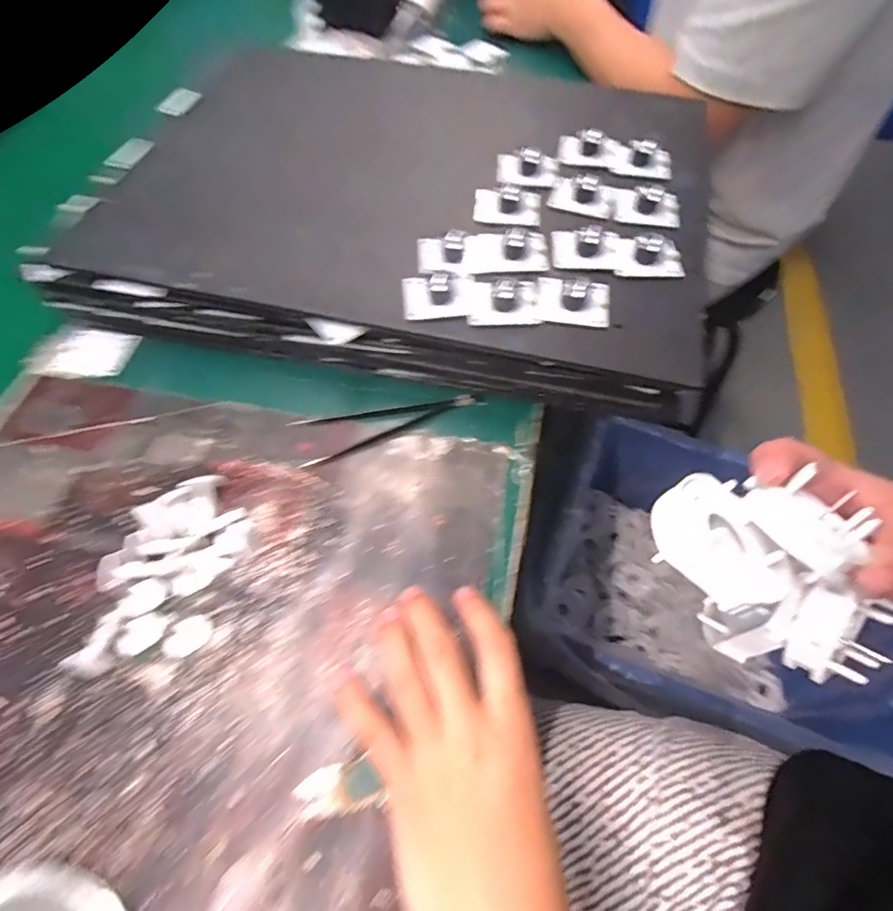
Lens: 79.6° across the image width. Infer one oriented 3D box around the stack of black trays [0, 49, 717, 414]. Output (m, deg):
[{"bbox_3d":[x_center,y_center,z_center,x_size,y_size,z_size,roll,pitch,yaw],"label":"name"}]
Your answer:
[{"bbox_3d":[-0.044,-0.205,0.454,0.492,0.069,0.319,11,60,8],"label":"stack of black trays"}]

